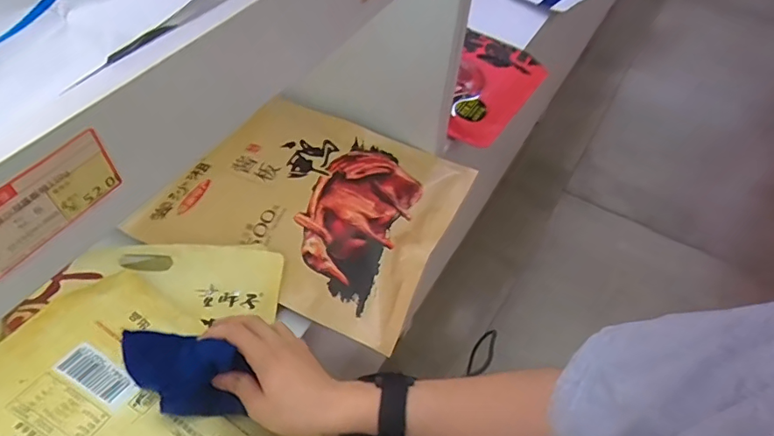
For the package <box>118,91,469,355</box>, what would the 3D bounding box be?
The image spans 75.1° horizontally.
[{"bbox_3d":[-0.103,-0.029,0.692,0.365,0.048,0.305,21,53,13],"label":"package"}]

